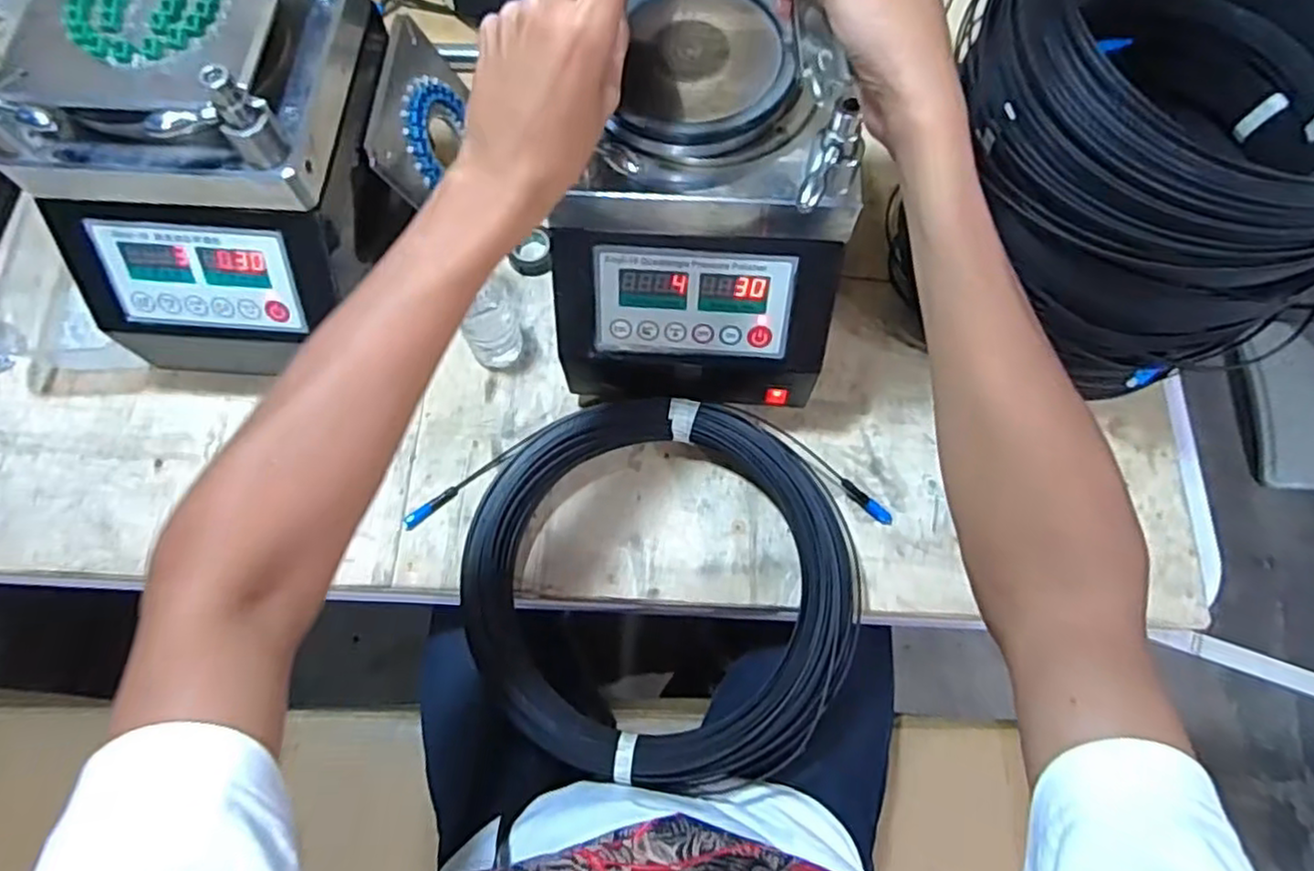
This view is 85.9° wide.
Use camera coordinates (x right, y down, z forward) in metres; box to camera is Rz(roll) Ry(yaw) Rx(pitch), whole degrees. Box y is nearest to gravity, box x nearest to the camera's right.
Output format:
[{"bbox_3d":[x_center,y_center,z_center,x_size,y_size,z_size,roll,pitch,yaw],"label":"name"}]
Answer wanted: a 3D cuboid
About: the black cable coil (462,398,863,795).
[{"bbox_3d":[0.006,0.120,0.584,0.317,0.041,0.300,0,72,1],"label":"black cable coil"}]

